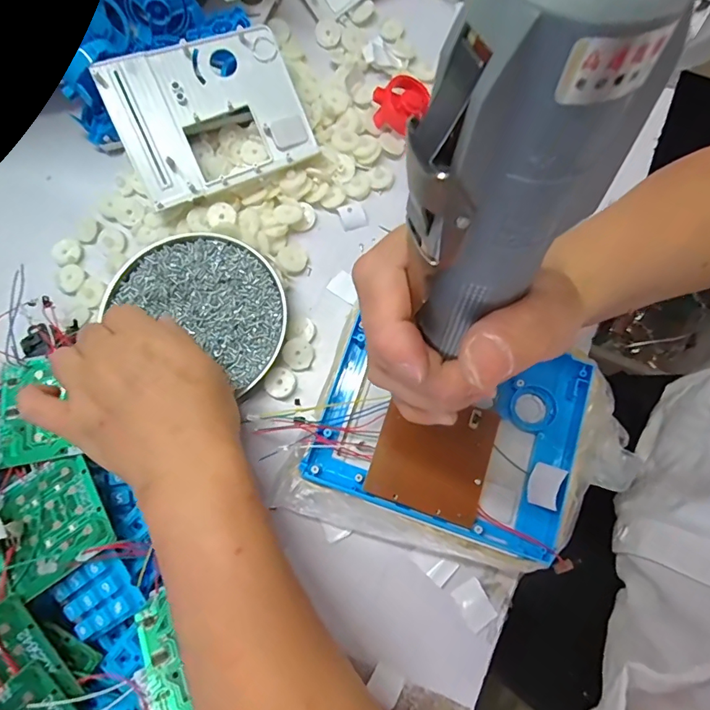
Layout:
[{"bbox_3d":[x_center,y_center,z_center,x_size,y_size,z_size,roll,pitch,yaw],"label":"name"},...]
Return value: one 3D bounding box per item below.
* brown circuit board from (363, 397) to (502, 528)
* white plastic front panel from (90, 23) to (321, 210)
[{"bbox_3d":[0.051,0.064,0.294,0.072,0.006,0.071,18,77,4],"label":"brown circuit board"},{"bbox_3d":[-0.114,-0.189,0.363,0.140,0.017,0.112,-24,96,-7],"label":"white plastic front panel"}]

